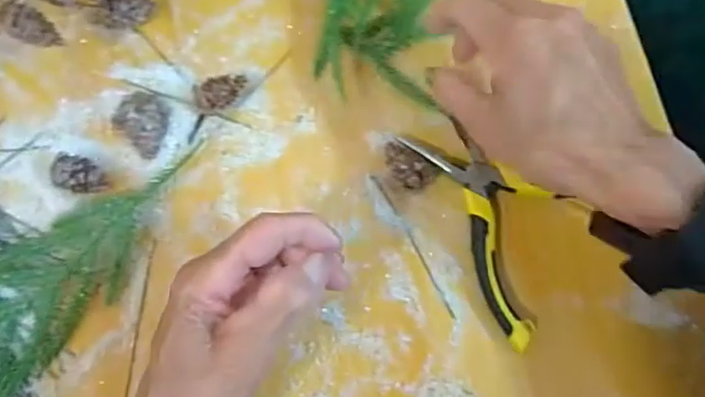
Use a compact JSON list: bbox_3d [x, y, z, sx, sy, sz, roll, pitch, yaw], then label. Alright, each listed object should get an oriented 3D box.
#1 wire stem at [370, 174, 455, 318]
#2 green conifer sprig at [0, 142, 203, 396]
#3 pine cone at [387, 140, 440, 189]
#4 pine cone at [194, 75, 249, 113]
[{"bbox_3d":[0.037,0.027,0.367,0.005,0.004,0.099,-27,77,-5],"label":"wire stem"},{"bbox_3d":[-0.197,0.055,0.350,0.083,0.029,0.230,41,81,10],"label":"green conifer sprig"},{"bbox_3d":[0.034,-0.020,0.367,0.035,0.019,0.023,30,79,8],"label":"pine cone"},{"bbox_3d":[-0.083,-0.067,0.383,0.034,0.021,0.020,-32,78,-6],"label":"pine cone"}]

